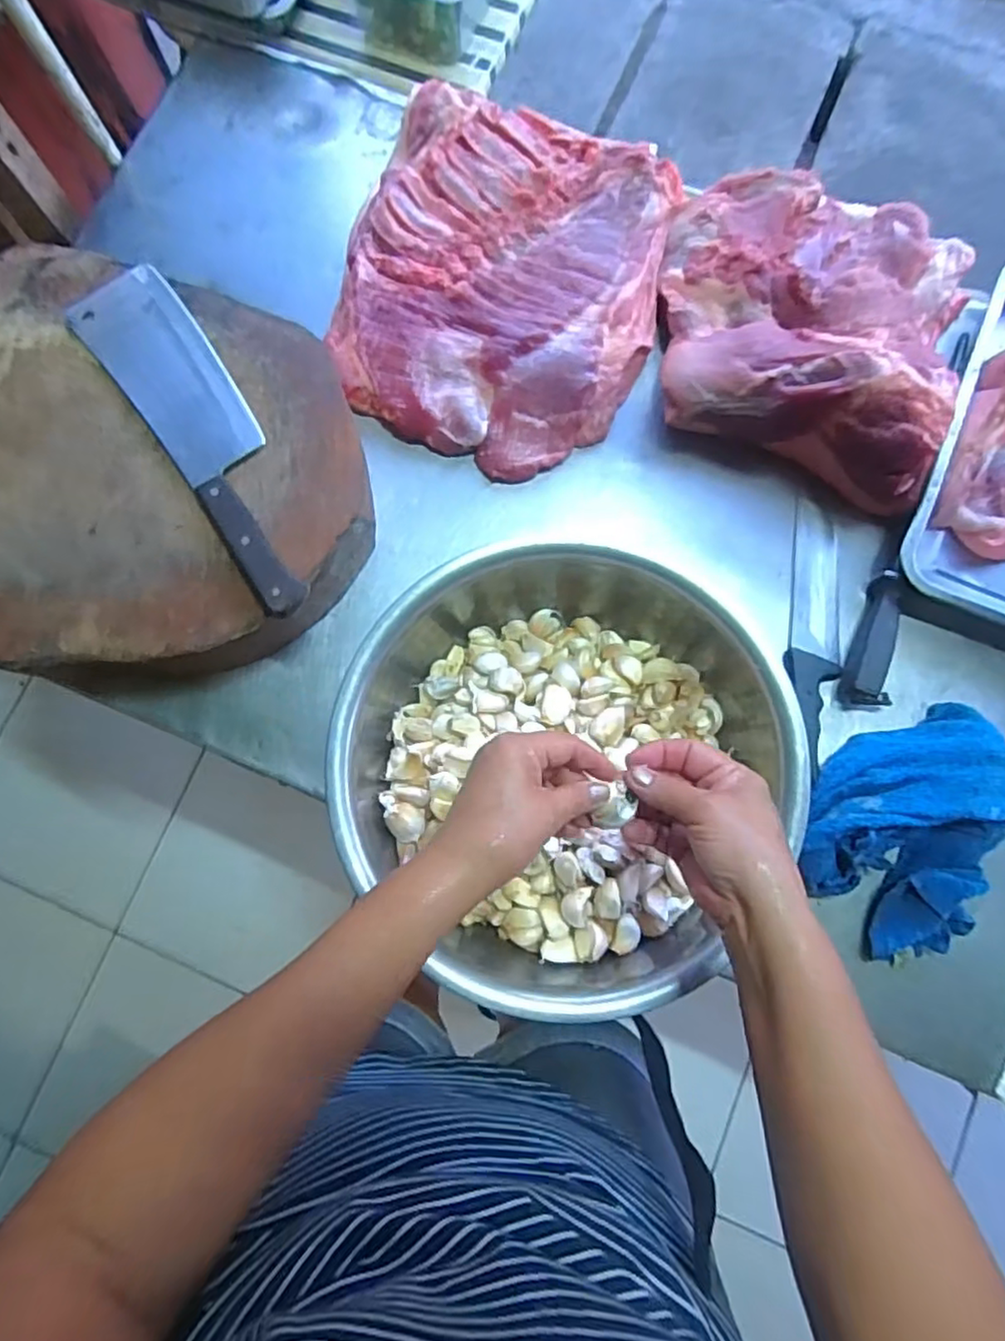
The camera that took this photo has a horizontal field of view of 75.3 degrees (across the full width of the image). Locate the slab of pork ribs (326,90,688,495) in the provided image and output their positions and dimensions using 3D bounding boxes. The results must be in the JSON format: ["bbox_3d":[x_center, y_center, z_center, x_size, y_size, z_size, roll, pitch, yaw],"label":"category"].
[{"bbox_3d":[-0.005,-0.403,0.684,0.333,0.057,0.362,20,83,3],"label":"slab of pork ribs"}]

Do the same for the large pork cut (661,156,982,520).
[{"bbox_3d":[0.305,-0.345,0.648,0.310,0.084,0.264,24,83,4],"label":"large pork cut"}]

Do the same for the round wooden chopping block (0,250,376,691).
[{"bbox_3d":[-0.366,-0.179,0.630,0.466,0.108,0.384,18,83,3],"label":"round wooden chopping block"}]

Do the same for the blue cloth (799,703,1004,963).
[{"bbox_3d":[0.375,0.136,0.585,0.175,0.058,0.235,30,83,4],"label":"blue cloth"}]

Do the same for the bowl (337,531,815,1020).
[{"bbox_3d":[0.049,0.070,0.582,0.352,0.132,0.402,23,83,4],"label":"bowl"}]

